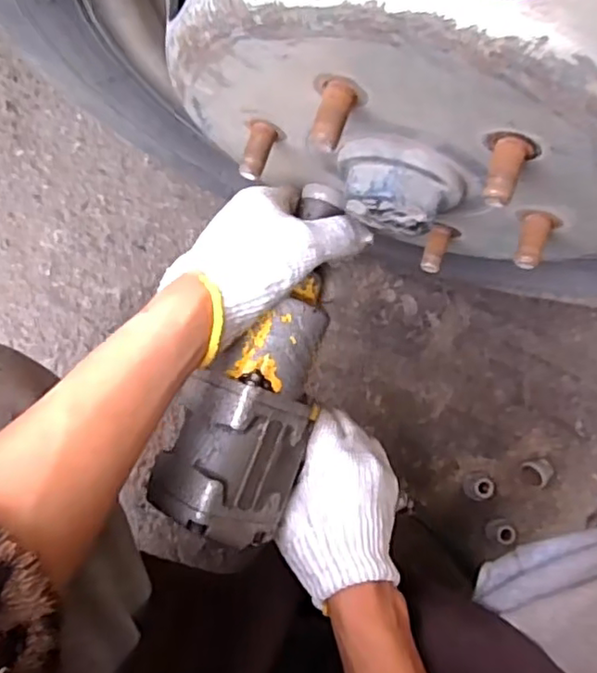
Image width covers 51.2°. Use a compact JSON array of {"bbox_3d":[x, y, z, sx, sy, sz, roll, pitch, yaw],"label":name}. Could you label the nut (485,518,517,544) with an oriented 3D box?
[{"bbox_3d":[0.227,0.219,0.699,0.028,0.025,0.025,27,84,-7],"label":"nut"}]

